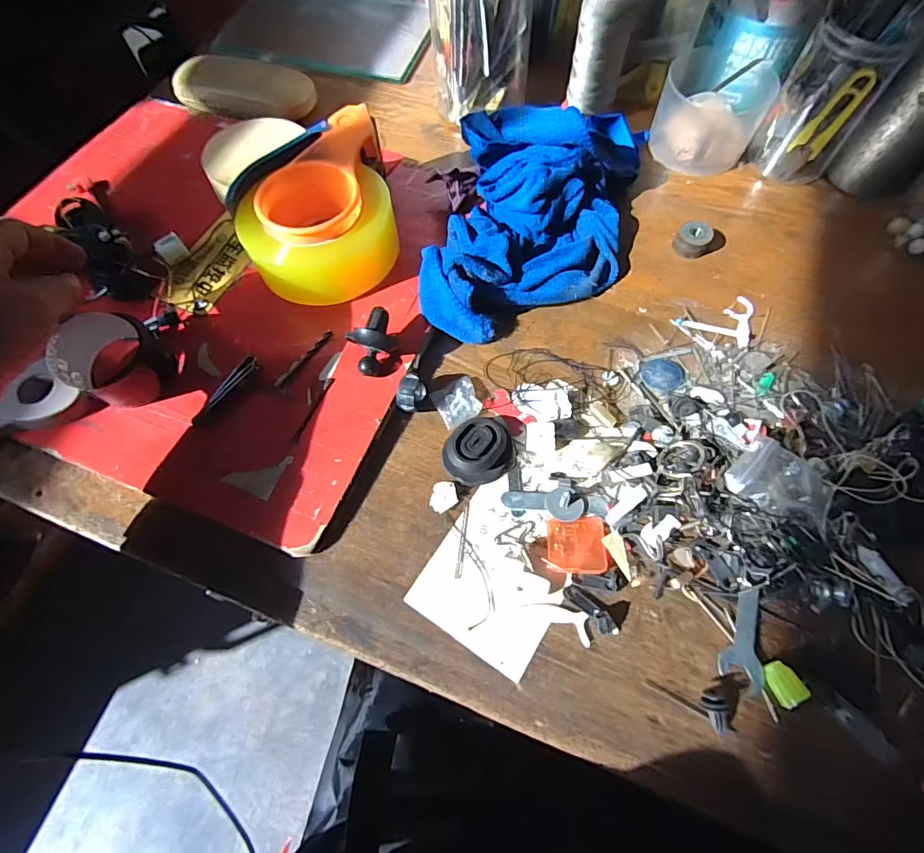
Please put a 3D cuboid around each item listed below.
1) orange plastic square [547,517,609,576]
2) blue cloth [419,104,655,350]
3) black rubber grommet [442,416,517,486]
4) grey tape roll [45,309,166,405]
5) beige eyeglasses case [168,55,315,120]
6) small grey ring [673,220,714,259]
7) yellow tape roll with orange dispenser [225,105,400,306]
[{"bbox_3d":[0.073,0.075,0.297,0.036,0.004,0.036,3,64,2],"label":"orange plastic square"},{"bbox_3d":[0.070,-0.198,0.396,0.151,0.062,0.278,14,65,7],"label":"blue cloth"},{"bbox_3d":[0.012,0.017,0.324,0.049,0.017,0.043,-36,69,-16],"label":"black rubber grommet"},{"bbox_3d":[-0.251,-0.048,0.331,0.059,0.048,0.054,25,67,12],"label":"grey tape roll"},{"bbox_3d":[-0.232,-0.363,0.498,0.139,0.026,0.070,15,65,7],"label":"beige eyeglasses case"},{"bbox_3d":[0.204,-0.165,0.411,0.028,0.022,0.024,32,68,15],"label":"small grey ring"},{"bbox_3d":[-0.117,-0.180,0.385,0.120,0.064,0.157,-11,64,-5],"label":"yellow tape roll with orange dispenser"}]

